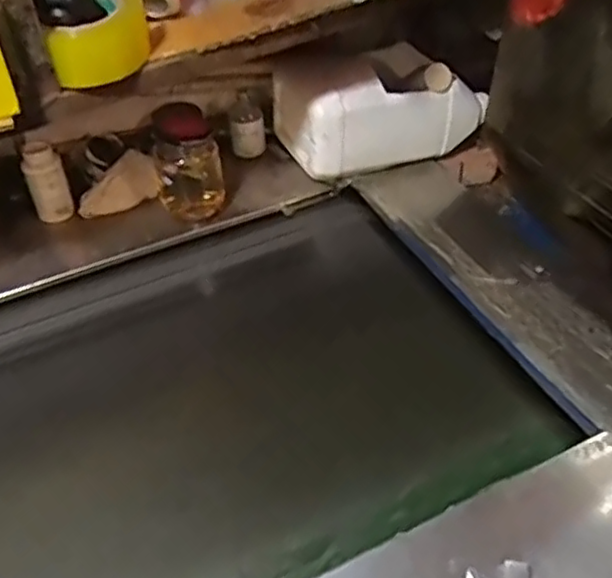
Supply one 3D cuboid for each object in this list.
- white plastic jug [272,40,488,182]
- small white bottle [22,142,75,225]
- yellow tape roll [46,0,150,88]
[{"bbox_3d":[0.095,-0.279,0.977,0.263,0.119,0.188,-21,48,-18],"label":"white plastic jug"},{"bbox_3d":[-0.345,-0.139,0.903,0.053,0.113,0.047,-18,47,-16],"label":"small white bottle"},{"bbox_3d":[-0.201,-0.255,0.662,0.089,0.063,0.101,-8,47,-6],"label":"yellow tape roll"}]

